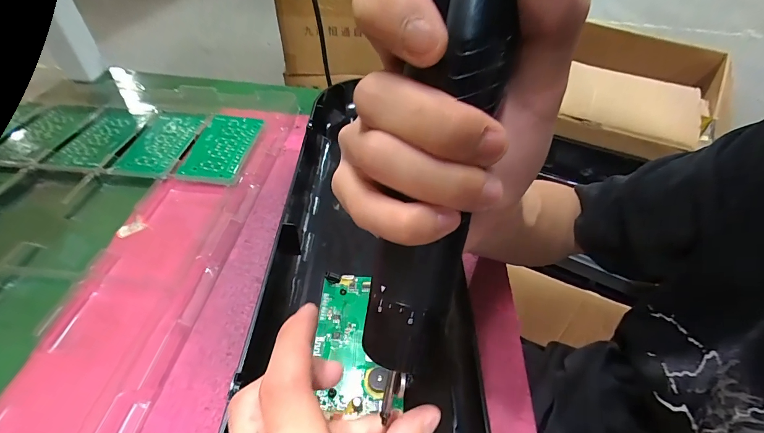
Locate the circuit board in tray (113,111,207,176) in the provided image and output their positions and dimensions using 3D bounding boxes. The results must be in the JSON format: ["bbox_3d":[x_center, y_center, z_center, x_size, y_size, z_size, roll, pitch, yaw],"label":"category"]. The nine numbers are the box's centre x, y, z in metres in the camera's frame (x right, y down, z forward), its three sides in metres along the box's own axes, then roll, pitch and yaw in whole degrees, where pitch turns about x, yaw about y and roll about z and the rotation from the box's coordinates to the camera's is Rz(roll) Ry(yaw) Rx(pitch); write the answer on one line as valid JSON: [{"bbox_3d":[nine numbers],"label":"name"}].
[{"bbox_3d":[-0.249,-0.085,0.399,0.066,0.006,0.111,5,48,2],"label":"circuit board in tray"}]

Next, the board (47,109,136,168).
[{"bbox_3d":[-0.319,-0.093,0.405,0.060,0.004,0.114,2,48,0],"label":"board"}]

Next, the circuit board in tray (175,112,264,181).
[{"bbox_3d":[-0.177,-0.078,0.396,0.062,0.010,0.107,5,48,2],"label":"circuit board in tray"}]

